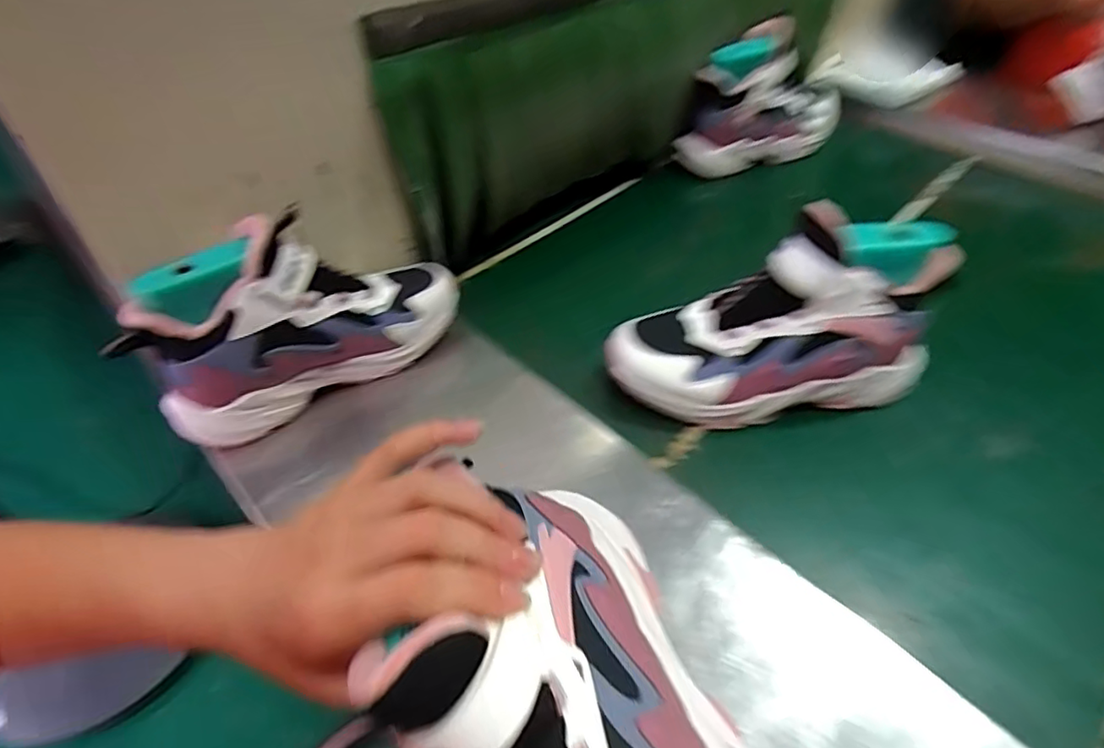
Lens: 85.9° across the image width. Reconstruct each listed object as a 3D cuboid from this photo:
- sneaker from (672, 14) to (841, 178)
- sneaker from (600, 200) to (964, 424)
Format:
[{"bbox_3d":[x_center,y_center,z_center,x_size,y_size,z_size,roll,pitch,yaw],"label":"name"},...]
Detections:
[{"bbox_3d":[0.291,-0.368,0.794,0.248,0.158,0.083,-28,50,-26],"label":"sneaker"},{"bbox_3d":[0.183,-0.042,0.490,0.254,0.158,0.085,-5,44,-5],"label":"sneaker"}]

